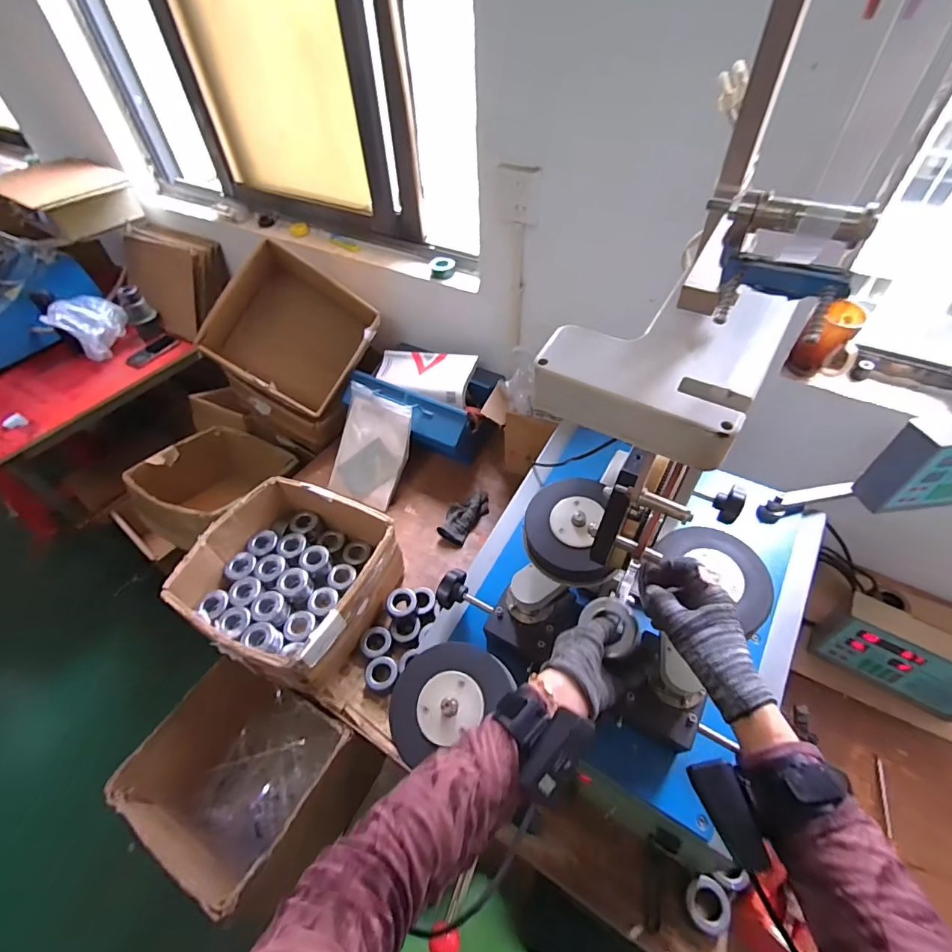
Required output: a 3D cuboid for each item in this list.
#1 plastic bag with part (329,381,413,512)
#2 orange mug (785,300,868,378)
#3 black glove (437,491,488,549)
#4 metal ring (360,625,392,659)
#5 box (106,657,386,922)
[{"bbox_3d":[-0.265,-0.069,1.142,0.189,0.270,0.032,19,11,20],"label":"plastic bag with part"},{"bbox_3d":[0.614,-0.228,0.801,0.089,0.119,0.077,31,57,26],"label":"orange mug"},{"bbox_3d":[-0.028,0.091,1.104,0.080,0.047,0.151,26,55,23],"label":"black glove"},{"bbox_3d":[-0.196,0.325,0.896,0.060,0.023,0.063,15,51,14],"label":"metal ring"},{"bbox_3d":[-0.413,0.578,0.893,0.341,0.260,0.307,21,53,20],"label":"box"}]

